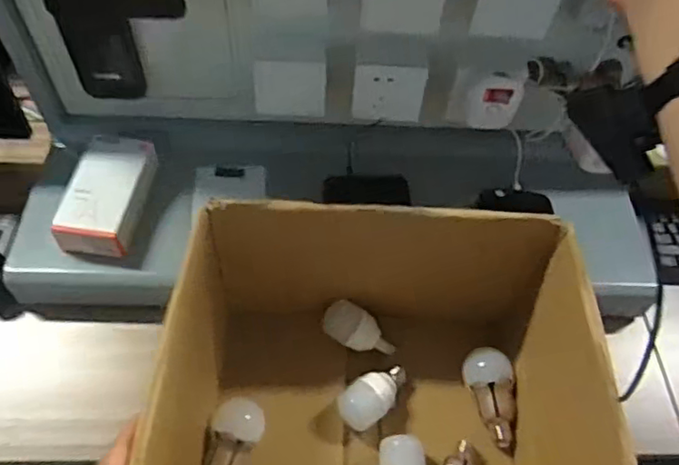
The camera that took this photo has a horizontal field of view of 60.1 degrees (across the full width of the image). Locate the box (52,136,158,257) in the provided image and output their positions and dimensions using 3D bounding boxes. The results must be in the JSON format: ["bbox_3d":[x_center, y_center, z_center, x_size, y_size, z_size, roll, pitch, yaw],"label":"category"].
[{"bbox_3d":[-0.298,-0.045,0.763,0.087,0.065,0.159,5,57,0],"label":"box"}]

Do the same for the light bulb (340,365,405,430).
[{"bbox_3d":[0.041,0.192,0.688,0.090,0.051,0.049,-34,65,-23],"label":"light bulb"}]

